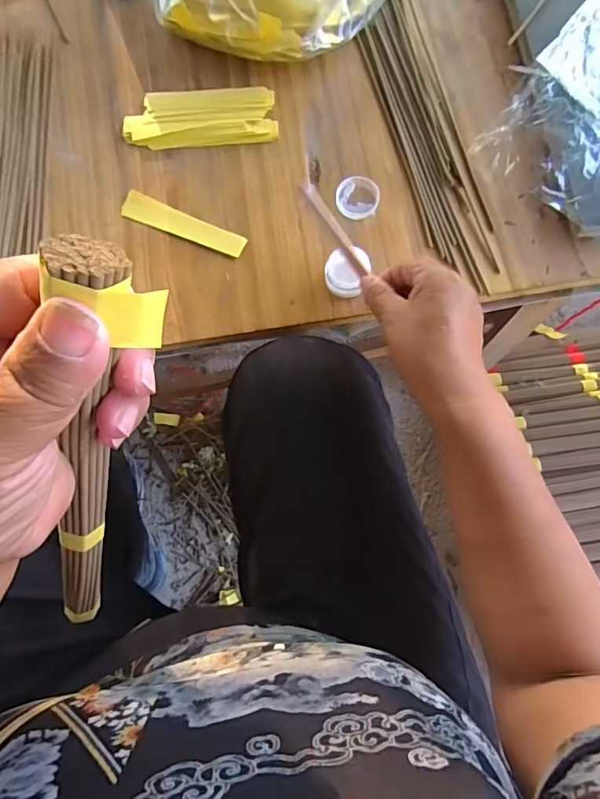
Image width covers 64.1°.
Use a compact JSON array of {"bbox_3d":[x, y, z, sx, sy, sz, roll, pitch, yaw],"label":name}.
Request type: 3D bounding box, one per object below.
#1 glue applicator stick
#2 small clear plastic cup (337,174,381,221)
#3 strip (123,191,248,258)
[{"bbox_3d":[0.028,-0.130,0.367,0.008,0.007,0.083,-31,87,-6],"label":"glue applicator stick"},{"bbox_3d":[0.051,-0.178,0.422,0.037,0.008,0.035,0,76,1],"label":"small clear plastic cup"},{"bbox_3d":[-0.102,-0.153,0.422,0.114,0.005,0.023,22,78,6],"label":"strip"}]

